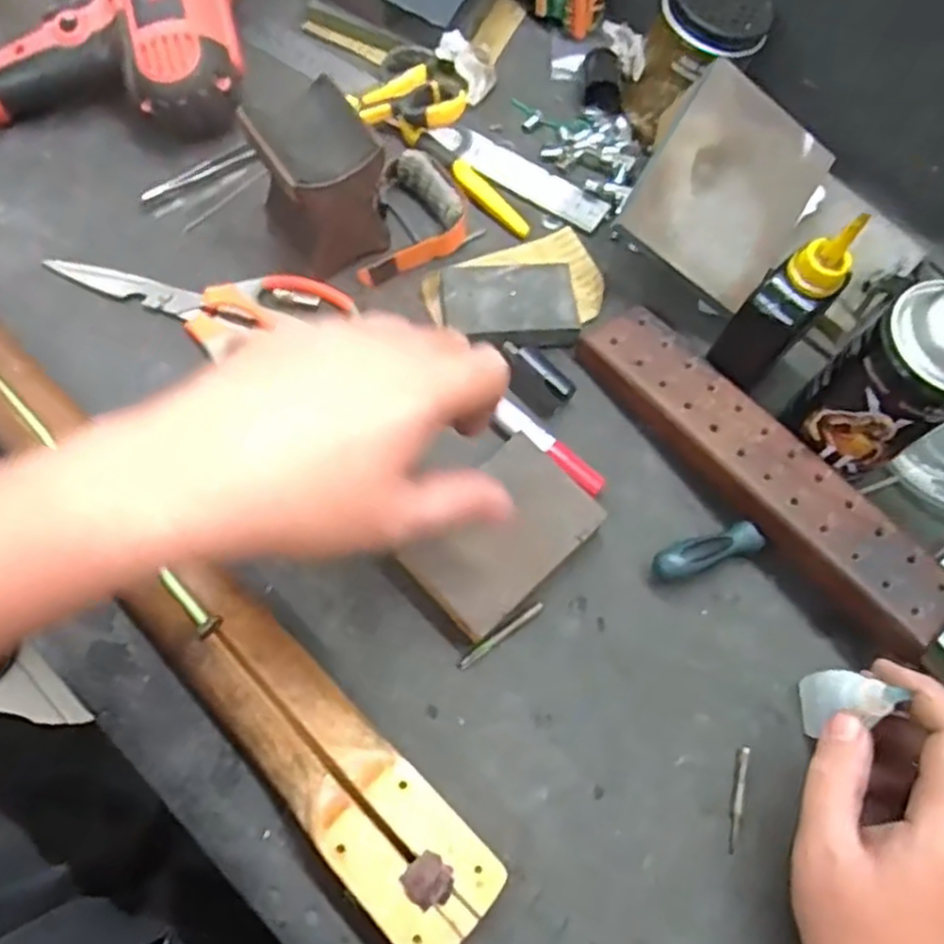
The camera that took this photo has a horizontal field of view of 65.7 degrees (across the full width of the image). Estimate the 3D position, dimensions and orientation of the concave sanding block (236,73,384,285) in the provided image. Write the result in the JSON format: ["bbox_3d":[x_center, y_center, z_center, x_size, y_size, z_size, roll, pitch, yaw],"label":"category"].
[{"bbox_3d":[-0.093,-0.171,0.442,0.063,0.087,0.067,-32,74,-15],"label":"concave sanding block"}]

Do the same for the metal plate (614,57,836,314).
[{"bbox_3d":[0.156,-0.170,0.442,0.100,0.009,0.119,31,88,-16],"label":"metal plate"}]

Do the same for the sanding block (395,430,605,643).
[{"bbox_3d":[0.017,0.035,0.406,0.101,0.020,0.068,-41,78,-18],"label":"sanding block"}]

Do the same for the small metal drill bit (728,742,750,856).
[{"bbox_3d":[0.138,0.169,0.378,0.006,0.004,0.052,15,69,0],"label":"small metal drill bit"}]

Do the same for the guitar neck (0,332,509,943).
[{"bbox_3d":[-0.224,-0.006,0.401,0.625,0.027,0.073,42,71,10],"label":"guitar neck"}]

